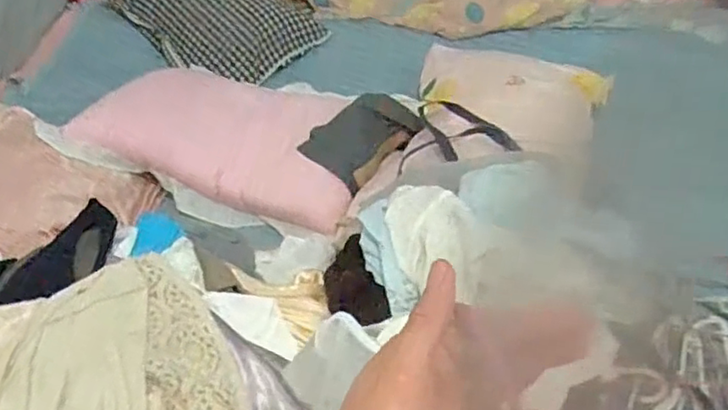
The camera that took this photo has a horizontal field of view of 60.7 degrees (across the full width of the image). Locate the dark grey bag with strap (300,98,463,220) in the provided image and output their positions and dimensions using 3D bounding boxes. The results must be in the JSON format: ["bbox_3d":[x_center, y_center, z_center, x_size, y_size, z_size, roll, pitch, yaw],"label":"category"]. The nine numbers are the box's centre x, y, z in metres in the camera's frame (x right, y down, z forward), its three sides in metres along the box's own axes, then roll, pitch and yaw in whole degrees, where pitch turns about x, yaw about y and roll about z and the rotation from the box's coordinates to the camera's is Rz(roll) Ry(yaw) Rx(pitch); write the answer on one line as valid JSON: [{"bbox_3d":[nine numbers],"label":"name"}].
[{"bbox_3d":[-0.004,-0.155,1.315,0.162,0.070,0.222,32,55,32],"label":"dark grey bag with strap"}]

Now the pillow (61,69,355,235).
[{"bbox_3d":[-0.304,-0.143,1.356,0.652,0.113,0.320,15,47,20],"label":"pillow"}]

